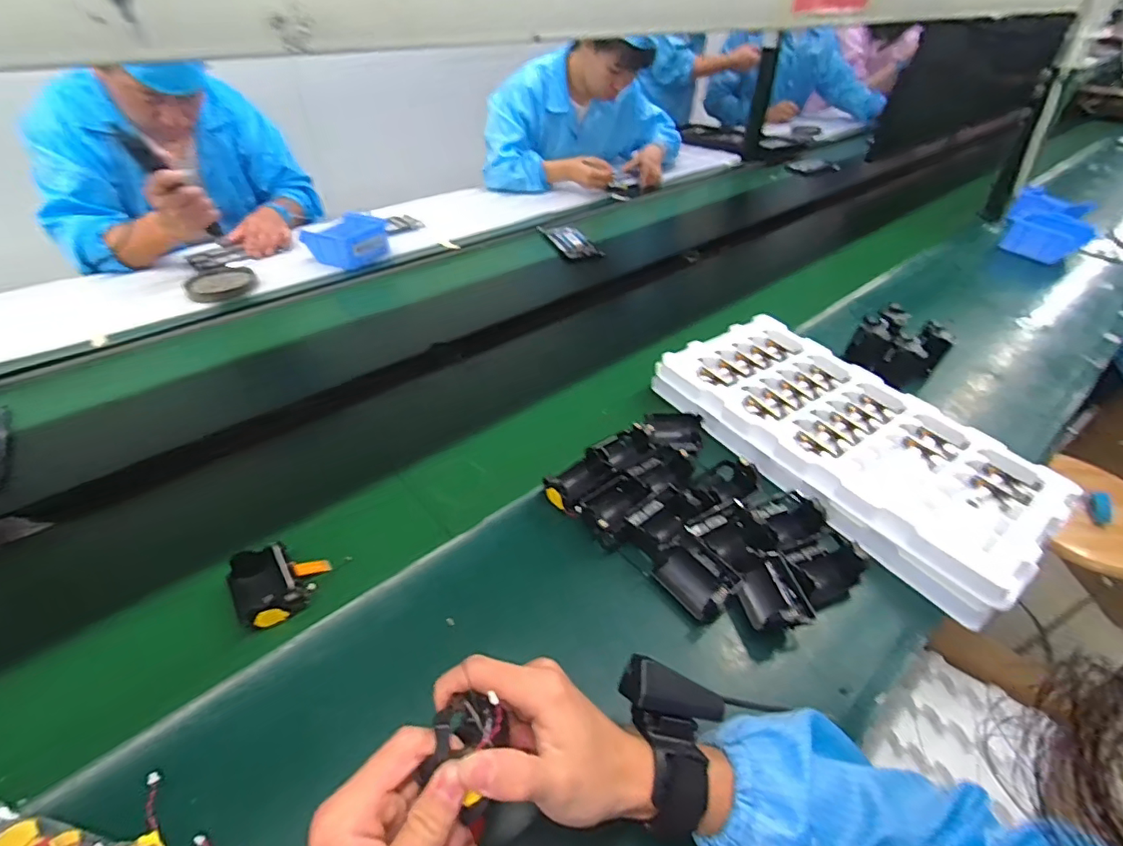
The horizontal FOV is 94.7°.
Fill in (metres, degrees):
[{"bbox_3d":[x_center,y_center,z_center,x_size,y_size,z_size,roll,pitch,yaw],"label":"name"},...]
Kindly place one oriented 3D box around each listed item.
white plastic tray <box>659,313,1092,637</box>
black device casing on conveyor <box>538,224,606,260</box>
[{"bbox_3d":[0.349,0.009,0.641,0.247,0.046,0.435,-24,47,-27],"label":"white plastic tray"},{"bbox_3d":[0.023,-0.408,1.163,0.088,0.014,0.196,-16,44,-20],"label":"black device casing on conveyor"}]

